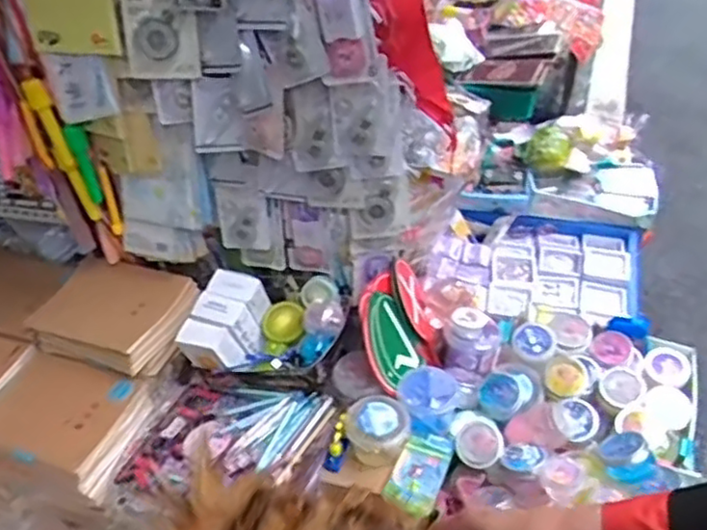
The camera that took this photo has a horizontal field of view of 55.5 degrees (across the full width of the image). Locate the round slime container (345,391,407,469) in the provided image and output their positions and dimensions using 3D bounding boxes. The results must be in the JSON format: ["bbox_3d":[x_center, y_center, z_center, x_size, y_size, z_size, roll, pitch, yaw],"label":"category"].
[{"bbox_3d":[0.036,0.247,1.031,0.090,0.051,0.091,-4,40,3],"label":"round slime container"}]

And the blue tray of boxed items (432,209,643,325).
[{"bbox_3d":[0.393,-0.009,1.431,0.406,0.084,0.372,11,43,20],"label":"blue tray of boxed items"}]

